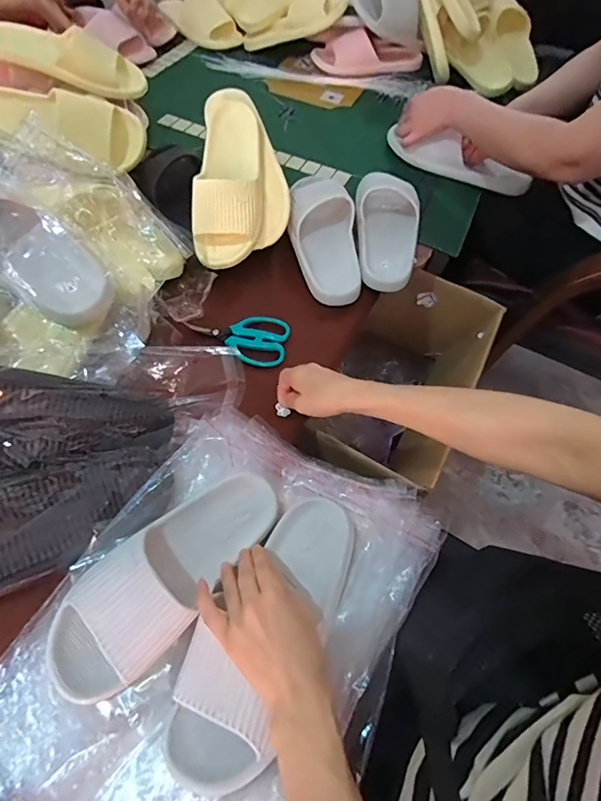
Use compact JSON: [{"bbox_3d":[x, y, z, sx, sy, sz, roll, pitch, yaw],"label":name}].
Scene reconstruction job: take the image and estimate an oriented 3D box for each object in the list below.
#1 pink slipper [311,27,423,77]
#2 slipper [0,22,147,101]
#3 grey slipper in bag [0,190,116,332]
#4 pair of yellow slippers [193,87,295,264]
[{"bbox_3d":[0.156,-0.789,1.024,0.241,0.068,0.085,0,61,-4],"label":"pink slipper"},{"bbox_3d":[-0.398,-0.577,0.750,0.260,0.073,0.071,4,59,-18],"label":"slipper"},{"bbox_3d":[-0.322,-0.178,0.504,0.234,0.059,0.095,36,63,-7],"label":"grey slipper in bag"},{"bbox_3d":[-0.094,-0.344,0.707,0.148,0.095,0.282,3,88,-19],"label":"pair of yellow slippers"}]

